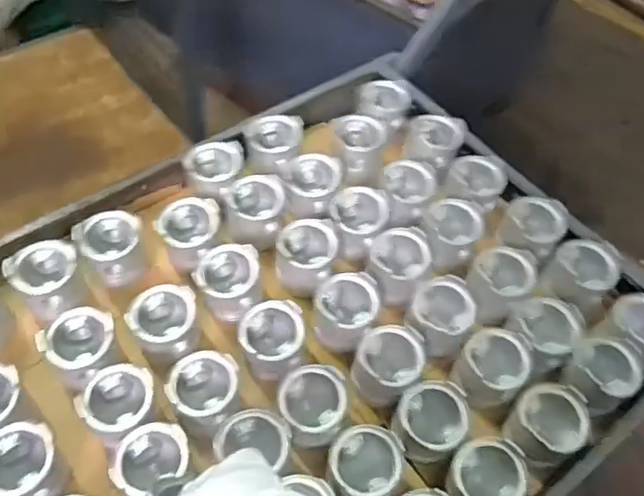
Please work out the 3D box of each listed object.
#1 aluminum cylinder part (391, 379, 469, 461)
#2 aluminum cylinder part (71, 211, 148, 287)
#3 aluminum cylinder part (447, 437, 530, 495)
[{"bbox_3d":[0.130,0.226,0.798,0.086,0.084,0.102,35,58,19],"label":"aluminum cylinder part"},{"bbox_3d":[-0.305,0.001,0.930,0.090,0.073,0.096,3,53,-4],"label":"aluminum cylinder part"},{"bbox_3d":[0.193,0.287,0.760,0.090,0.093,0.096,3,53,-4],"label":"aluminum cylinder part"}]

